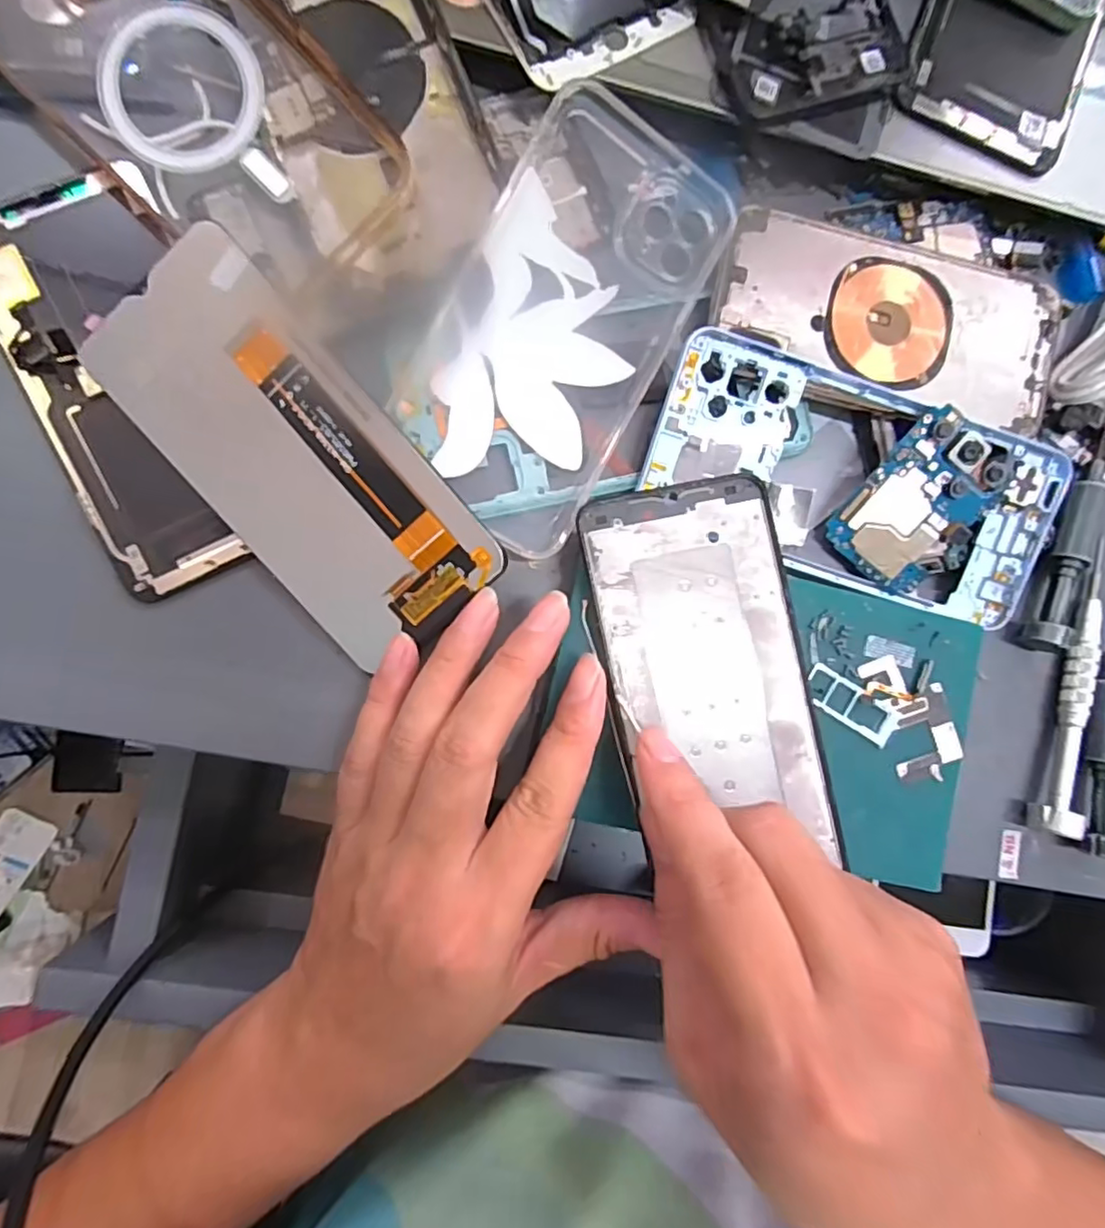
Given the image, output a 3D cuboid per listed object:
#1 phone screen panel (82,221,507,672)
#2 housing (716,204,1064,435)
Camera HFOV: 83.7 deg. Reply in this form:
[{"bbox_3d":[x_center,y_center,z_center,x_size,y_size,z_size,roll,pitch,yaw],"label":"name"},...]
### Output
[{"bbox_3d":[-0.092,-0.054,0.222,0.073,0.006,0.153,-42,95,7],"label":"phone screen panel"},{"bbox_3d":[0.136,-0.119,0.246,0.138,0.005,0.071,15,85,-6],"label":"housing"}]

